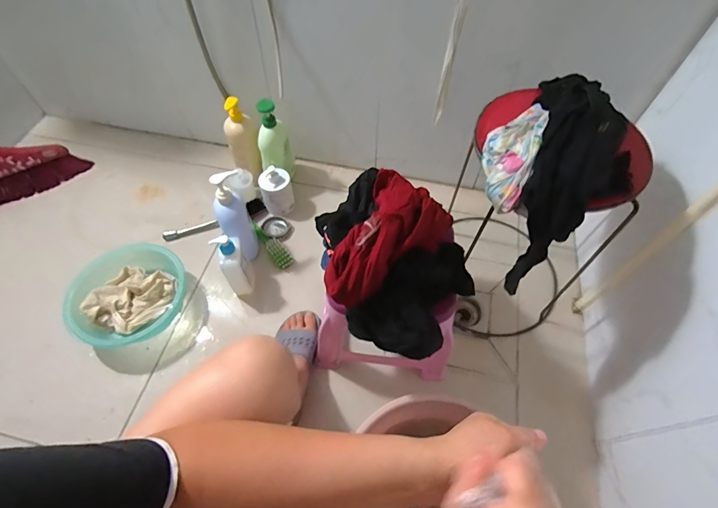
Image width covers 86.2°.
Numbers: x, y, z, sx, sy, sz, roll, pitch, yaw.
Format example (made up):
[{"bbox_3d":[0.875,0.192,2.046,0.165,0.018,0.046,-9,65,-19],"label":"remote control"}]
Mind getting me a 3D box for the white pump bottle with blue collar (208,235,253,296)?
[{"bbox_3d":[-0.297,0.022,0.914,0.063,0.183,0.073,-21,60,-13],"label":"white pump bottle with blue collar"}]

